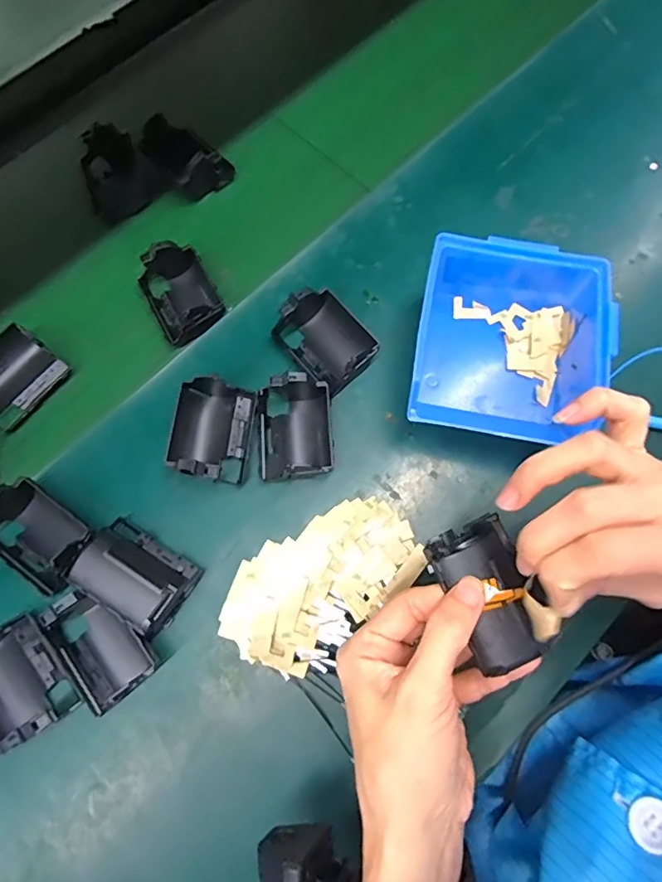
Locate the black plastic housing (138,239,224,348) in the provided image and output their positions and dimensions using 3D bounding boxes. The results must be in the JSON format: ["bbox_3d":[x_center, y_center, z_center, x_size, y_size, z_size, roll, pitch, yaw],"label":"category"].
[{"bbox_3d":[-0.120,-0.120,0.403,0.054,0.028,0.073,-31,76,-8],"label":"black plastic housing"}]

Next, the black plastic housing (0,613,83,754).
[{"bbox_3d":[-0.200,0.150,0.314,0.052,0.033,0.072,-38,78,-10],"label":"black plastic housing"}]

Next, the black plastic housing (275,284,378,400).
[{"bbox_3d":[-0.003,-0.077,0.381,0.052,0.036,0.072,-41,78,-10],"label":"black plastic housing"}]

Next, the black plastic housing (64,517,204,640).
[{"bbox_3d":[-0.127,0.087,0.331,0.069,0.034,0.046,30,76,8],"label":"black plastic housing"}]

